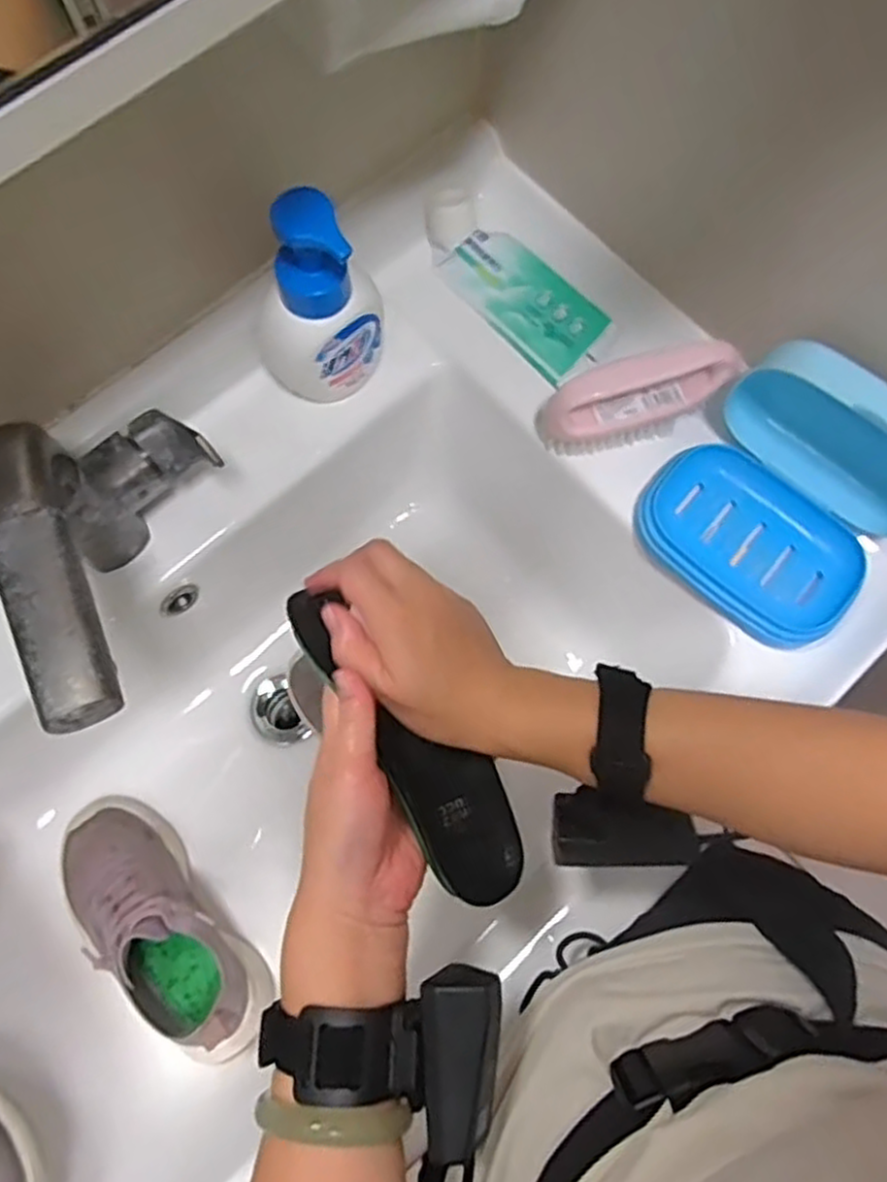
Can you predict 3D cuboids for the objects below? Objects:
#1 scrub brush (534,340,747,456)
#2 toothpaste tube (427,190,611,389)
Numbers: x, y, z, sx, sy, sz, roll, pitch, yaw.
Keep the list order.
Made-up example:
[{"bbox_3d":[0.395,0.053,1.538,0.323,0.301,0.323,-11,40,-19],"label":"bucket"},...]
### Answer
[{"bbox_3d":[0.134,-0.132,0.513,0.138,0.063,0.039,-18,77,10],"label":"scrub brush"},{"bbox_3d":[0.051,-0.227,0.553,0.059,0.030,0.168,-46,80,15],"label":"toothpaste tube"}]

